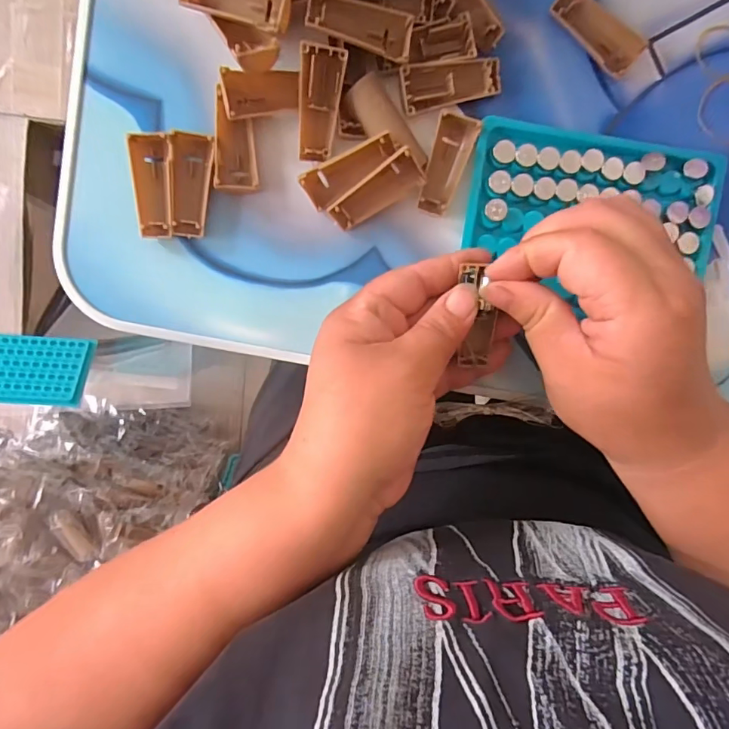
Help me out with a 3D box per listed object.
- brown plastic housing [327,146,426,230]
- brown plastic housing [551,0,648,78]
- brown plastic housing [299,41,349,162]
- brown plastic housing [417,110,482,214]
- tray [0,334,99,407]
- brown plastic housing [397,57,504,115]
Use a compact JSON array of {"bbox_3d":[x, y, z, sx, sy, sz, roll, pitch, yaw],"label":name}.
[{"bbox_3d":[0.006,-0.087,0.243,0.050,0.011,0.018,-35,97,3],"label":"brown plastic housing"},{"bbox_3d":[0.118,-0.169,0.241,0.050,0.009,0.016,36,95,-6],"label":"brown plastic housing"},{"bbox_3d":[-0.022,-0.125,0.230,0.020,0.006,0.049,8,117,-3],"label":"brown plastic housing"},{"bbox_3d":[0.043,-0.103,0.246,0.021,0.011,0.048,12,97,-3],"label":"brown plastic housing"},{"bbox_3d":[-0.417,0.005,0.601,0.128,0.013,0.093,4,65,-12],"label":"tray"},{"bbox_3d":[0.044,-0.141,0.237,0.050,0.007,0.021,-11,97,0],"label":"brown plastic housing"}]

